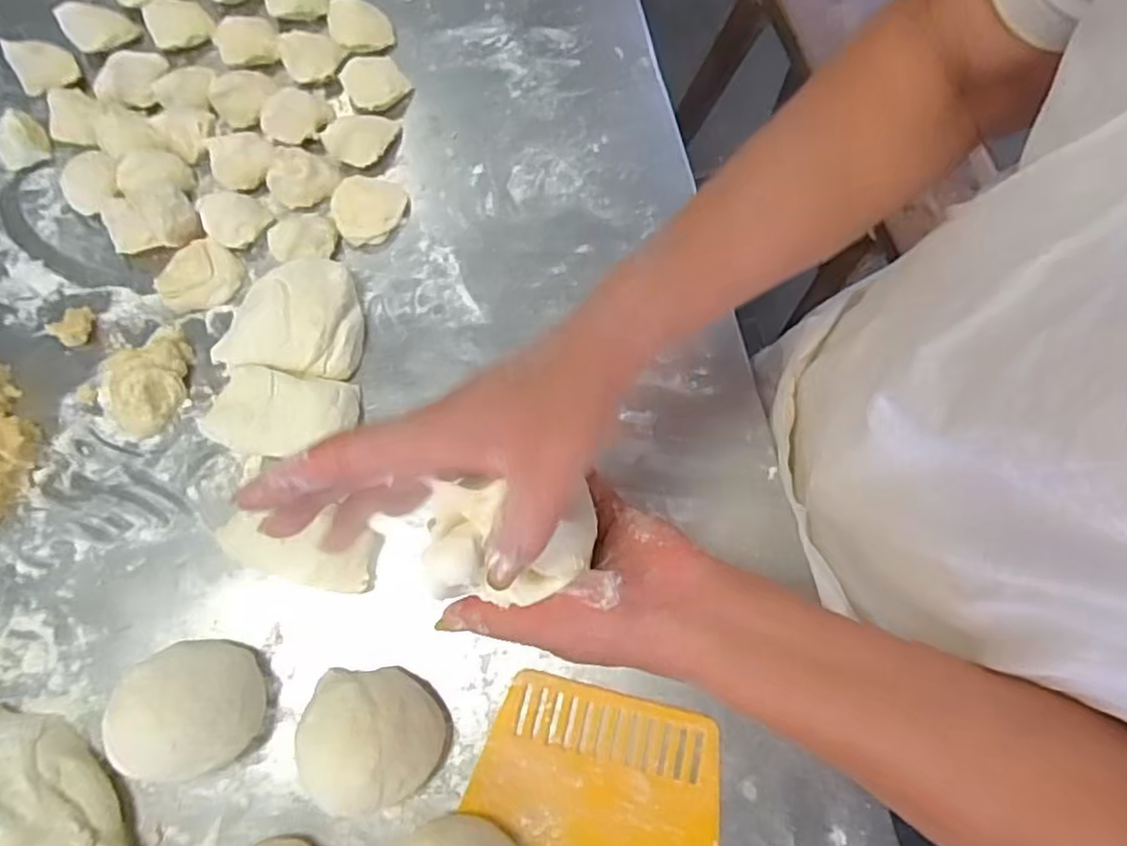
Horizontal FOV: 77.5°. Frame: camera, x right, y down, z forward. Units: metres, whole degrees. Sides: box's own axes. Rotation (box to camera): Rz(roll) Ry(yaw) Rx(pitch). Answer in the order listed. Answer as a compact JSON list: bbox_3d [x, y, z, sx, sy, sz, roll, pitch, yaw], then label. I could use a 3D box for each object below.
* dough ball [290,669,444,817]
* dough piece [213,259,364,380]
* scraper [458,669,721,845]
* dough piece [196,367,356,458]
[{"bbox_3d":[-0.117,0.192,0.431,0.078,0.059,0.073,0,74,1],"label":"dough ball"},{"bbox_3d":[-0.199,-0.081,0.518,0.094,0.028,0.086,7,74,3],"label":"dough piece"},{"bbox_3d":[0.024,0.232,0.446,0.155,0.008,0.117,13,76,5],"label":"scraper"},{"bbox_3d":[-0.201,-0.007,0.502,0.100,0.029,0.060,4,74,3],"label":"dough piece"}]

